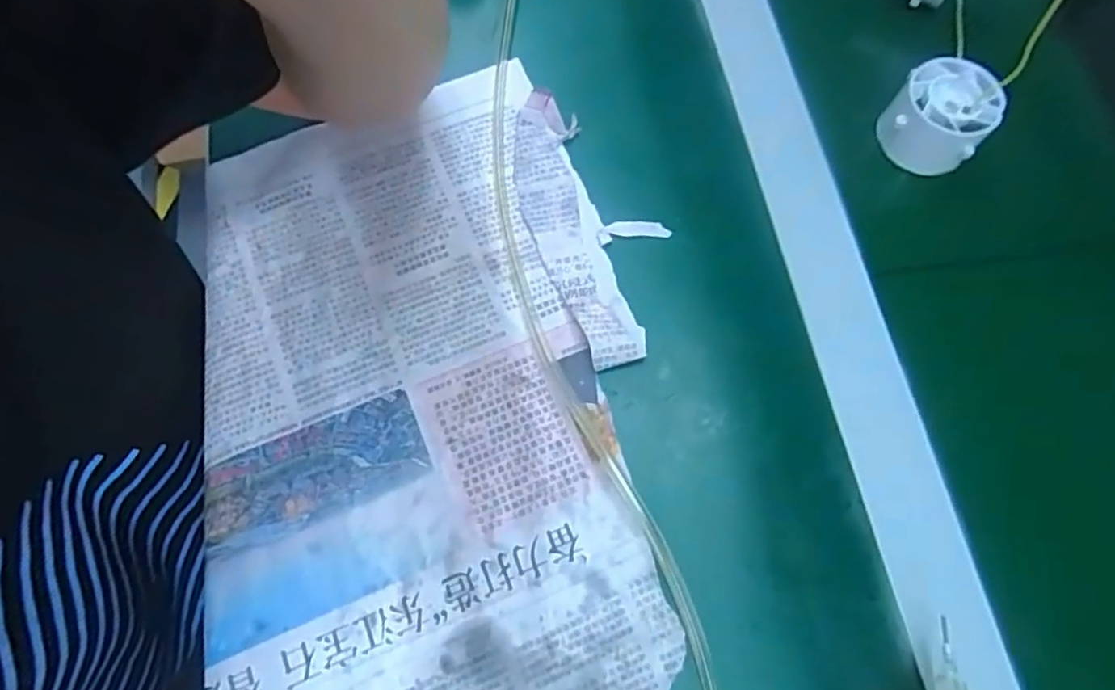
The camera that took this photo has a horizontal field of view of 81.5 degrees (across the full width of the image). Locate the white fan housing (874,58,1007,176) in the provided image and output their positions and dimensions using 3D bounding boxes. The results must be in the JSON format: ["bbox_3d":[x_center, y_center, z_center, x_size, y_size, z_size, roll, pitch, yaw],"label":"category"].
[{"bbox_3d":[0.211,-0.126,0.357,0.049,0.036,0.045,-1,71,2],"label":"white fan housing"}]

